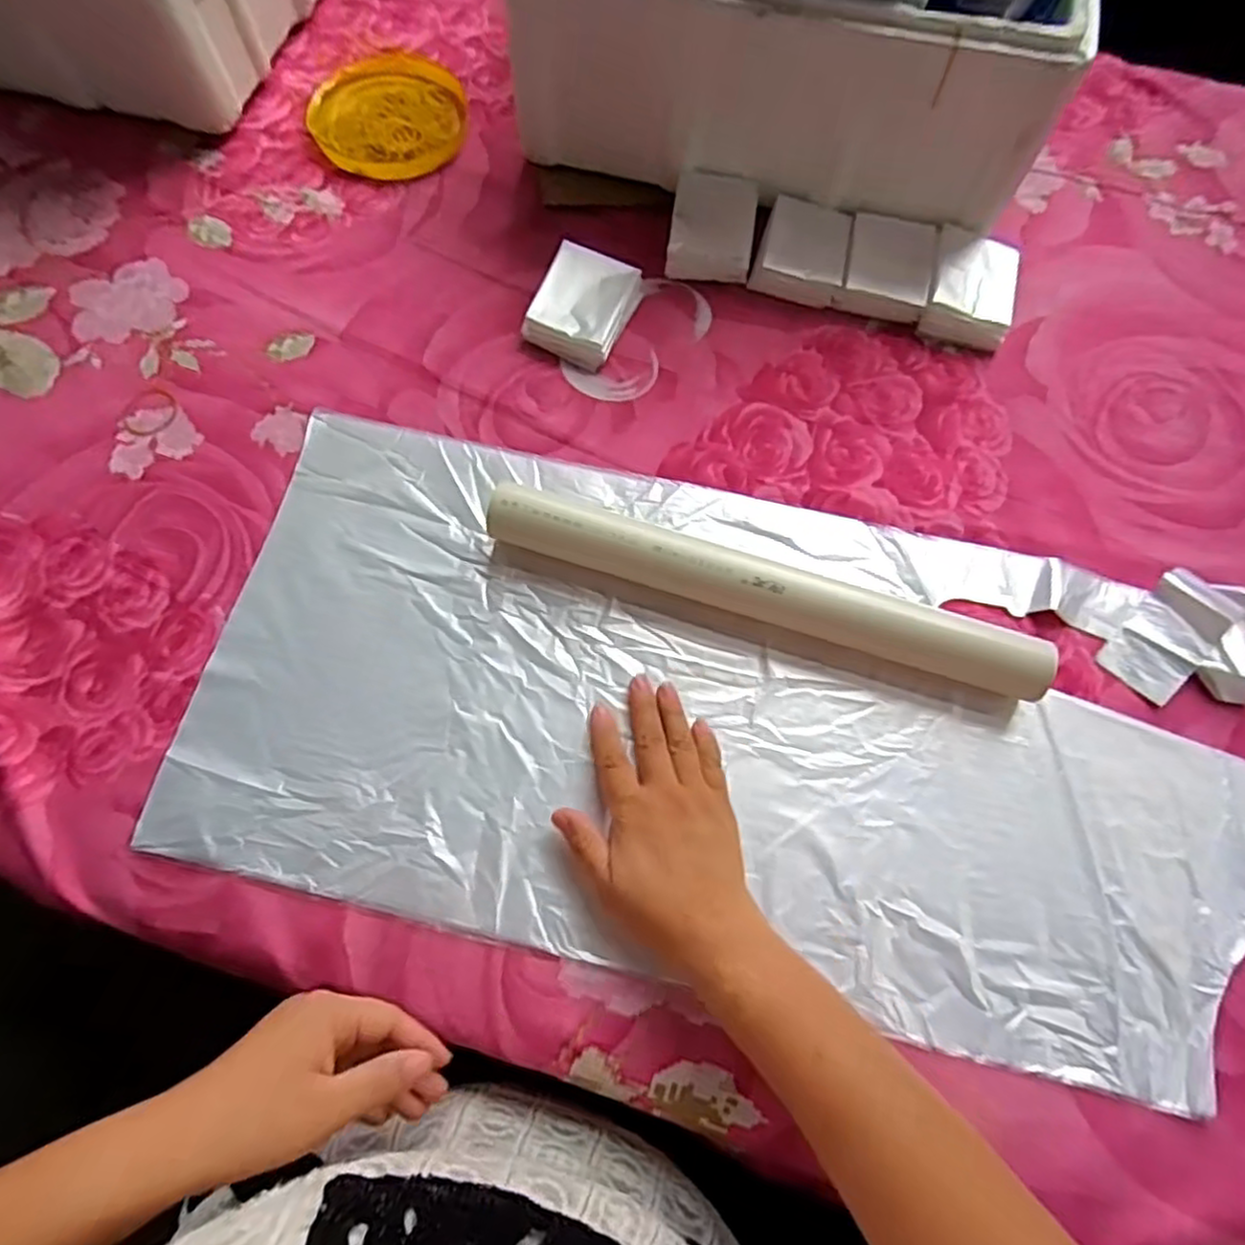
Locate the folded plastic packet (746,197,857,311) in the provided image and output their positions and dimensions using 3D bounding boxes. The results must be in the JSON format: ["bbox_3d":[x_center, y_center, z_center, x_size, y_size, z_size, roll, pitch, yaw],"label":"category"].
[{"bbox_3d":[0.146,-0.297,0.560,0.069,0.028,0.087,18,69,5],"label":"folded plastic packet"}]

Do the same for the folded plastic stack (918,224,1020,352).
[{"bbox_3d":[0.274,-0.262,0.552,0.063,0.028,0.094,16,69,5],"label":"folded plastic stack"}]

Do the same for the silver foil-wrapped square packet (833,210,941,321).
[{"bbox_3d":[0.210,-0.281,0.556,0.065,0.025,0.086,15,69,4],"label":"silver foil-wrapped square packet"}]

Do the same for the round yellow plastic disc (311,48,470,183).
[{"bbox_3d":[-0.204,-0.450,0.613,0.132,0.020,0.143,0,69,1],"label":"round yellow plastic disc"}]

